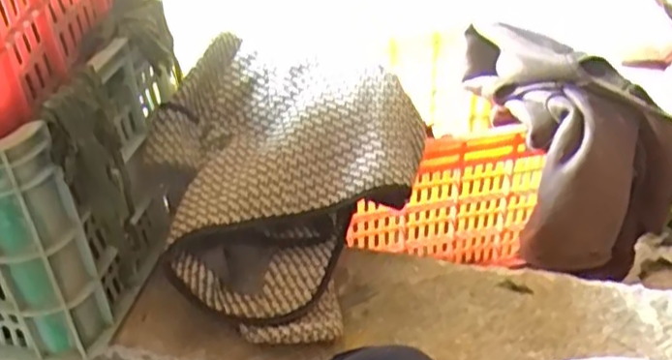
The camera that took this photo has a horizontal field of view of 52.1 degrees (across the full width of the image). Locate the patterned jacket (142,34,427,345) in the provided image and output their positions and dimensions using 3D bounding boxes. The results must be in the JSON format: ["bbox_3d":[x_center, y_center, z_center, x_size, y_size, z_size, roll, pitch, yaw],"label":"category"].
[{"bbox_3d":[-0.059,0.000,0.761,0.281,0.155,0.302,9,41,11],"label":"patterned jacket"}]

